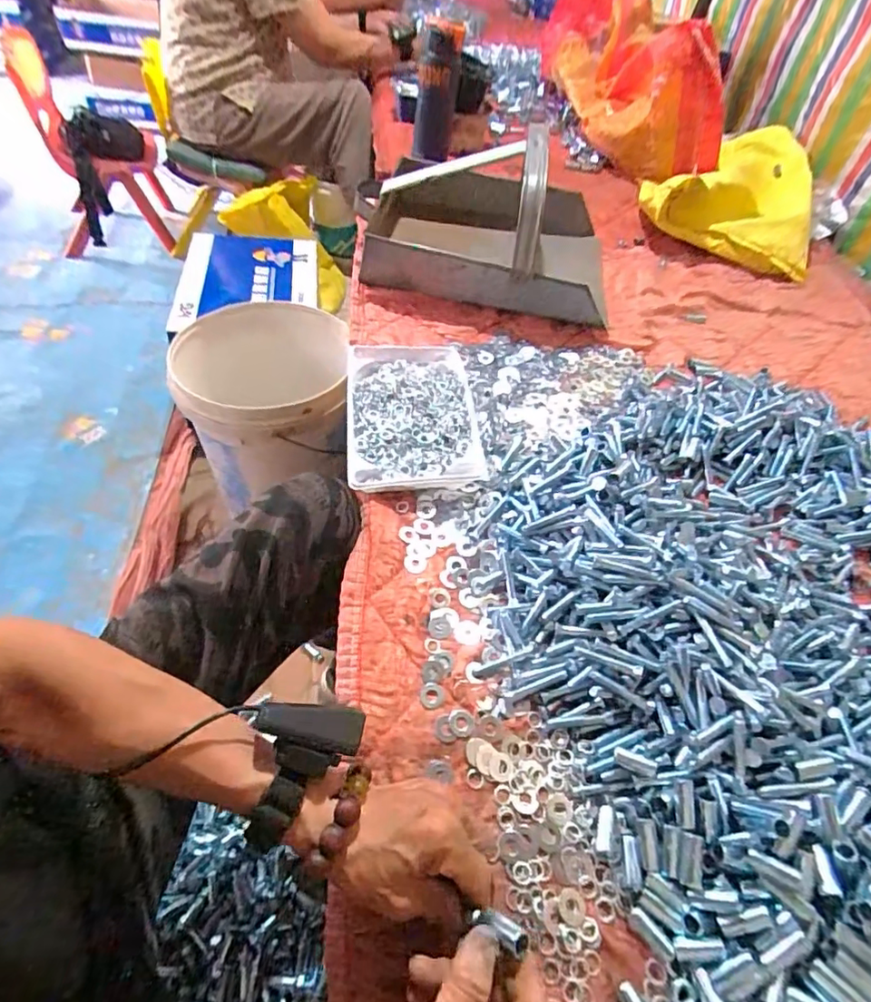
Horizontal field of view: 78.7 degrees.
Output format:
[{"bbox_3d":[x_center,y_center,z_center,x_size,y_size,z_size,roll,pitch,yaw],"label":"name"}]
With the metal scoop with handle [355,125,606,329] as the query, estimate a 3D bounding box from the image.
[{"bbox_3d":[0.089,-0.451,0.835,0.396,0.208,0.287,3,52,-3],"label":"metal scoop with handle"}]

